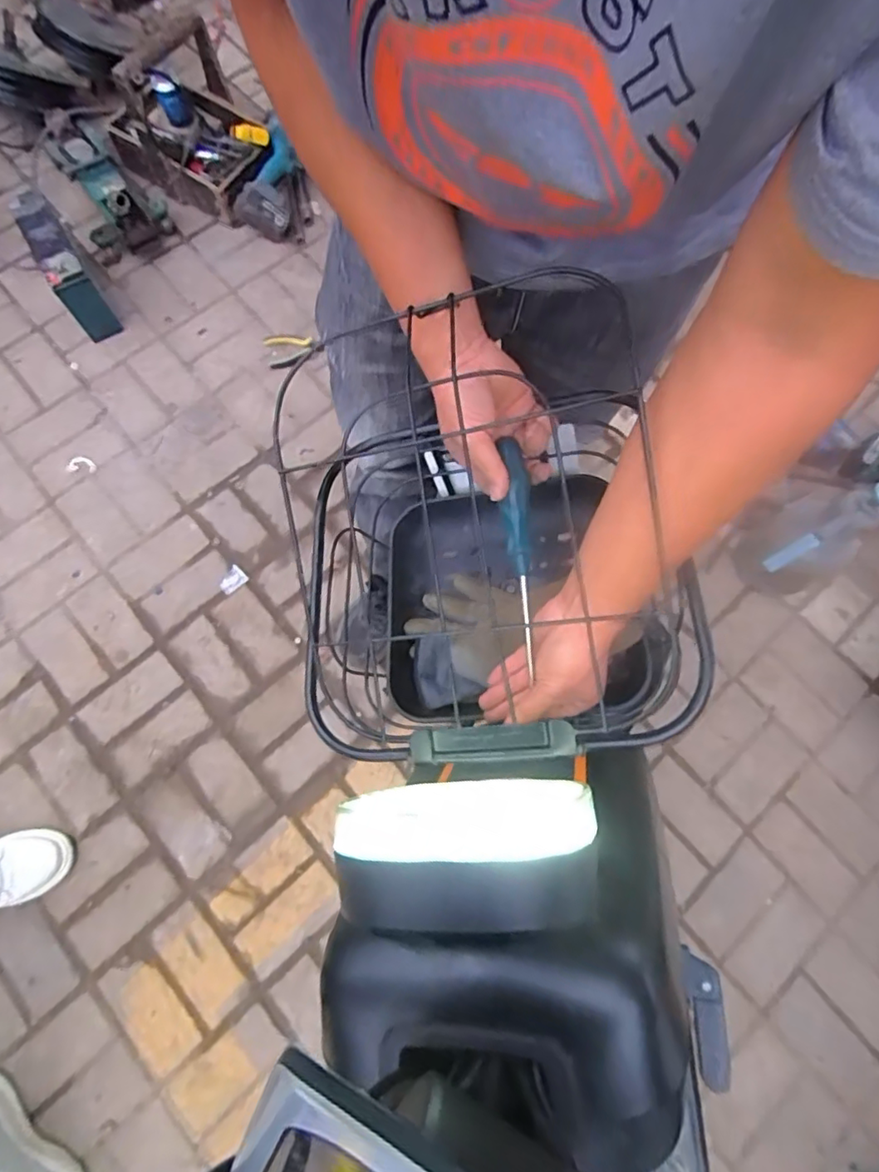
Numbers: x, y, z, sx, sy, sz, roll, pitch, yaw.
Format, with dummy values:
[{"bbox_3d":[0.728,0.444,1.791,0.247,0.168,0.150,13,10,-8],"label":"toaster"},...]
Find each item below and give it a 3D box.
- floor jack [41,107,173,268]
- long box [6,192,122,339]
[{"bbox_3d":[-0.772,-0.937,1.331,0.182,0.135,0.406,-27,76,-9],"label":"floor jack"},{"bbox_3d":[-0.783,-0.673,1.207,0.083,0.174,0.268,-29,76,-10],"label":"long box"}]

